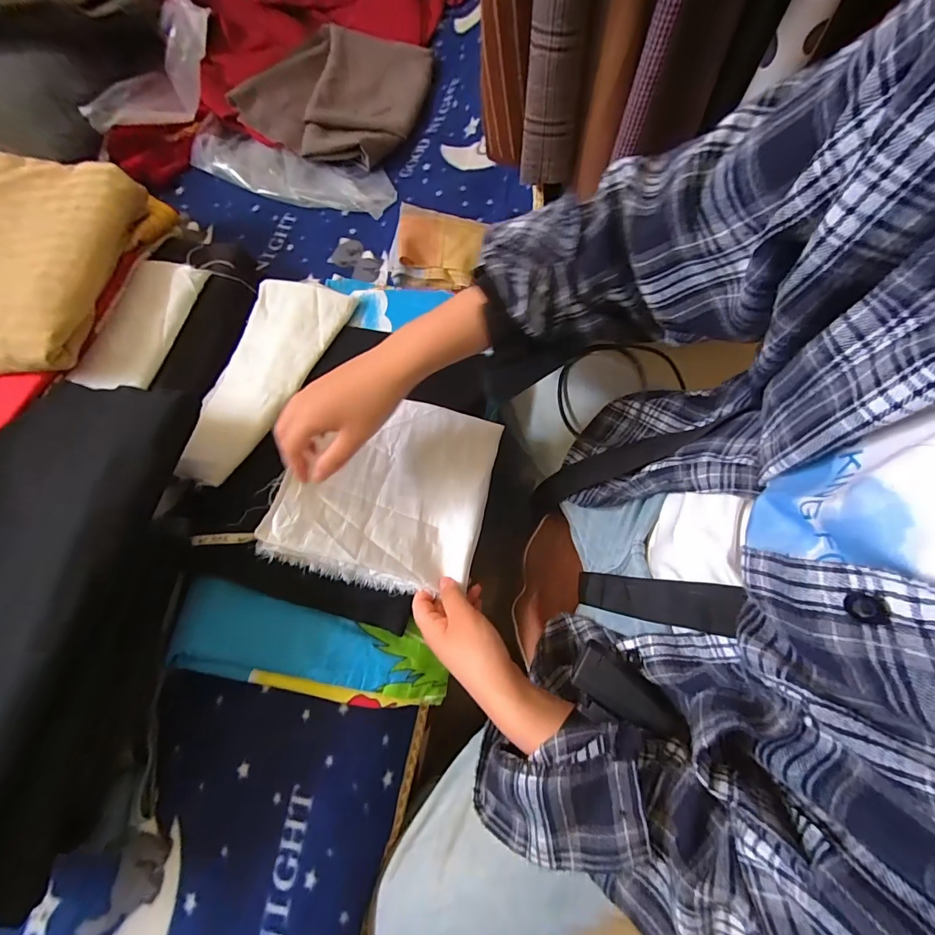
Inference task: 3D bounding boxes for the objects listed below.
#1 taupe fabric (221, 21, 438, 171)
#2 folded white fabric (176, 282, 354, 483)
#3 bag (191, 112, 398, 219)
[{"bbox_3d":[-0.204,-0.618,0.712,0.233,0.073,0.296,15,67,8],"label":"taupe fabric"},{"bbox_3d":[-0.247,-0.110,0.509,0.122,0.031,0.277,16,67,16],"label":"folded white fabric"},{"bbox_3d":[-0.268,-0.458,0.671,0.328,0.045,0.100,15,67,8],"label":"bag"}]

